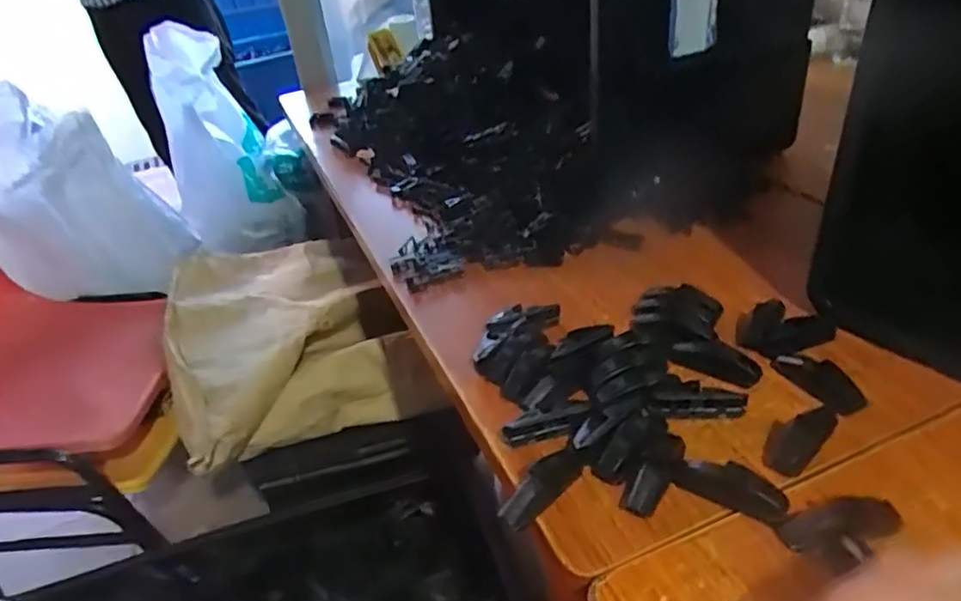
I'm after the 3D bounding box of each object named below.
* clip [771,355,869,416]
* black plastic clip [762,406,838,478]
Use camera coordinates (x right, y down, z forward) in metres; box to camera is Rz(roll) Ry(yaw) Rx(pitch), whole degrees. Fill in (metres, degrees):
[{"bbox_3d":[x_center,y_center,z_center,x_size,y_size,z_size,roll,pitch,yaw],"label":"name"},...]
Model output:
[{"bbox_3d":[0.266,0.062,0.520,0.027,0.024,0.069,-20,36,-18],"label":"clip"},{"bbox_3d":[0.235,0.098,0.476,0.077,0.017,0.026,-30,41,-30],"label":"black plastic clip"}]

